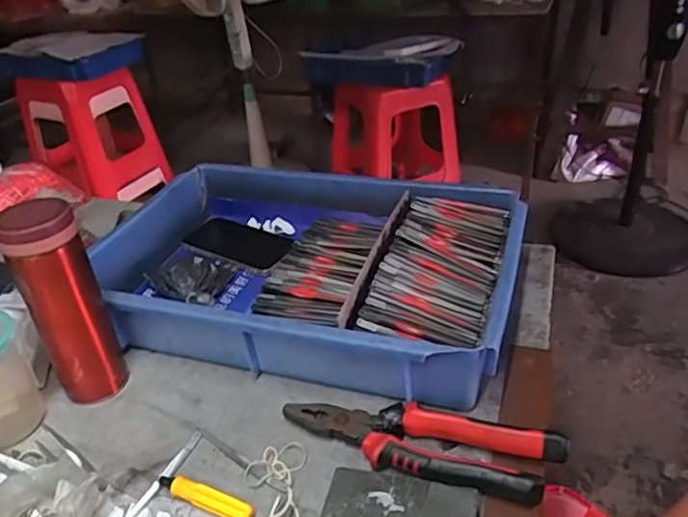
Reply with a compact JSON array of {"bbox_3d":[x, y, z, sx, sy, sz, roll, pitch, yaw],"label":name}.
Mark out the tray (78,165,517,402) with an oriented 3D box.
[{"bbox_3d":[-0.045,0.010,0.651,0.435,0.085,0.286,7,34,18],"label":"tray"}]

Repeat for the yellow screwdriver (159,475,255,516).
[{"bbox_3d":[-0.107,0.181,0.458,0.087,0.015,0.018,12,36,25],"label":"yellow screwdriver"}]

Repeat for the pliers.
[{"bbox_3d":[0.056,0.144,0.477,0.216,0.031,0.053,9,34,21],"label":"pliers"}]

